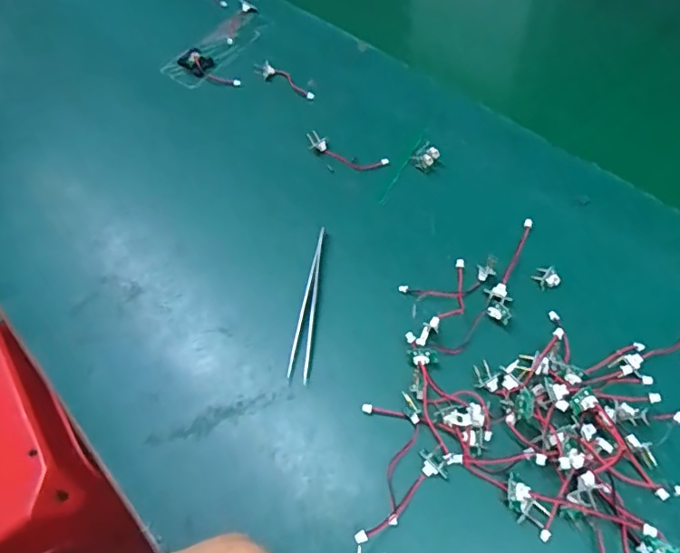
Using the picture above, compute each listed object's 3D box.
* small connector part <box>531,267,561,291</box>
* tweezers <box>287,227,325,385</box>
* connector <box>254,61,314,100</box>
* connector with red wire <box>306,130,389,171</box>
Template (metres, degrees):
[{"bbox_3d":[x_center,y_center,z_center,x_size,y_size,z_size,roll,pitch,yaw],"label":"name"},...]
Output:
[{"bbox_3d":[0.122,0.001,0.312,0.014,0.004,0.013,-3,58,5],"label":"small connector part"},{"bbox_3d":[-0.020,0.014,0.317,0.011,0.010,0.100,1,58,8],"label":"tweezers"},{"bbox_3d":[-0.044,-0.157,0.421,0.055,0.006,0.015,32,67,24],"label":"connector"},{"bbox_3d":[0.004,-0.090,0.382,0.062,0.013,0.014,19,62,18],"label":"connector with red wire"}]

